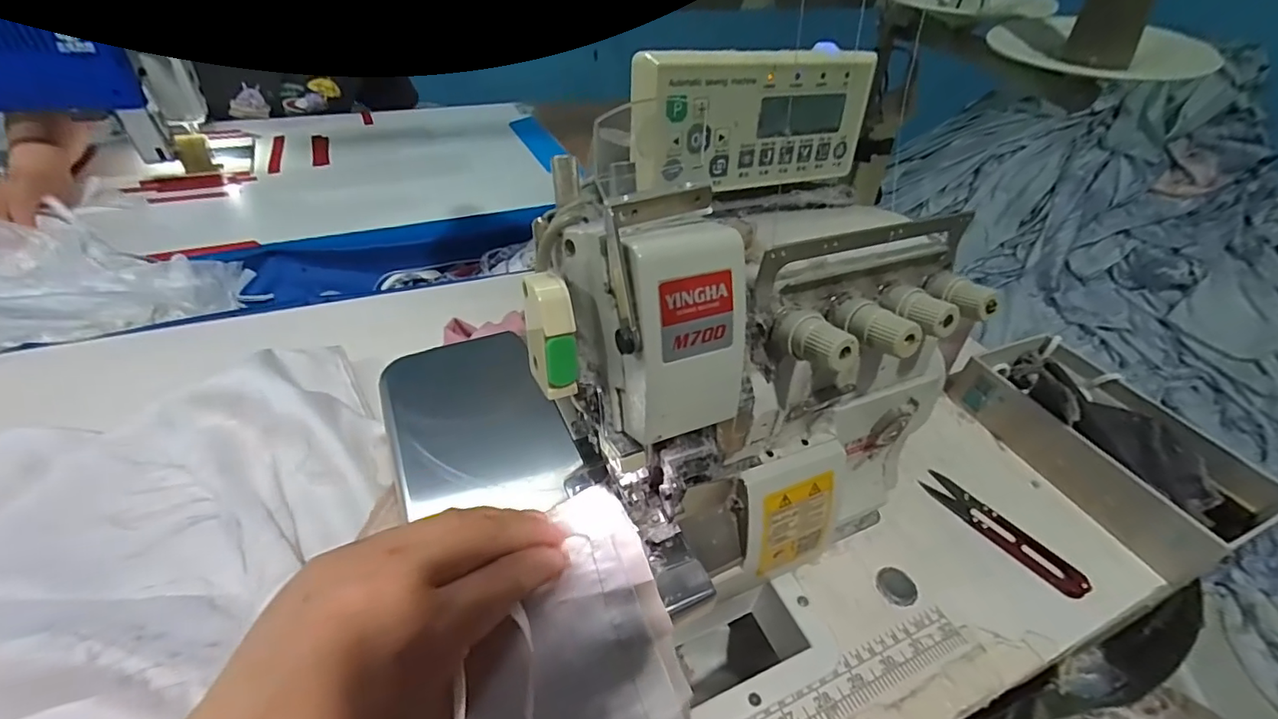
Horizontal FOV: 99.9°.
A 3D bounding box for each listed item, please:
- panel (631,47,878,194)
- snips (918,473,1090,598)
[{"bbox_3d":[0.066,-0.129,0.293,0.150,0.067,0.019,-15,46,-21],"label":"panel"},{"bbox_3d":[0.271,0.128,0.404,0.028,0.011,0.117,-25,50,-30],"label":"snips"}]

